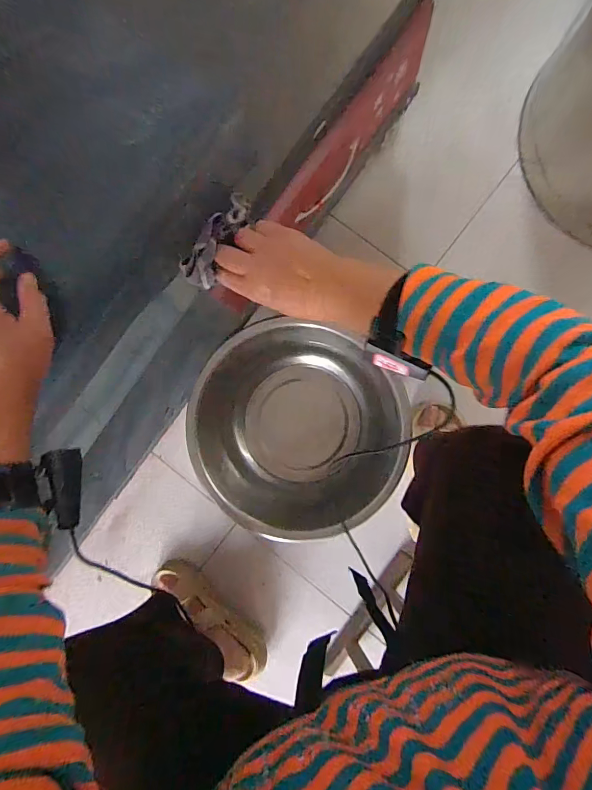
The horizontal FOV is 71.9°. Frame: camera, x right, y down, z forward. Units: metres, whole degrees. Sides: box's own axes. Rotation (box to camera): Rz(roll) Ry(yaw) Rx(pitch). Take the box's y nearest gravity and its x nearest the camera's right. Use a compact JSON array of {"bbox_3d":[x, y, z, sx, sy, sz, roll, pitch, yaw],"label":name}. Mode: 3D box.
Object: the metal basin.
[{"bbox_3d":[0.005,0.047,0.751,0.368,0.139,0.353,-1,90,5],"label":"metal basin"}]

